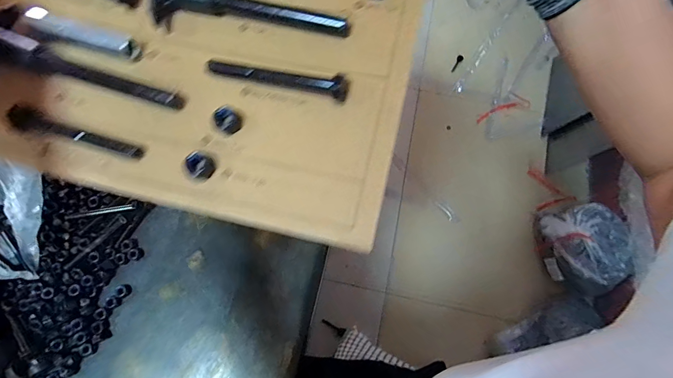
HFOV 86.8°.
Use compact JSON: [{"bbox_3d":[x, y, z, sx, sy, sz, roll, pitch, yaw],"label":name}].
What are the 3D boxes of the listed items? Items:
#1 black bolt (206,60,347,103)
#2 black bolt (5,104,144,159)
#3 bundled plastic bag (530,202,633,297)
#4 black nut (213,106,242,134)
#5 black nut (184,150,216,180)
[{"bbox_3d":[-0.037,-0.070,0.224,0.089,0.018,0.013,15,71,18],"label":"black bolt"},{"bbox_3d":[-0.159,-0.033,0.217,0.079,0.014,0.012,17,71,5],"label":"black bolt"},{"bbox_3d":[0.786,0.179,1.143,0.204,0.169,0.289,-21,72,-8],"label":"bundled plastic bag"},{"bbox_3d":[-0.067,-0.042,0.220,0.014,0.011,0.012,-27,73,-10],"label":"black nut"},{"bbox_3d":[-0.082,-0.014,0.214,0.015,0.011,0.013,-43,77,-14],"label":"black nut"}]

